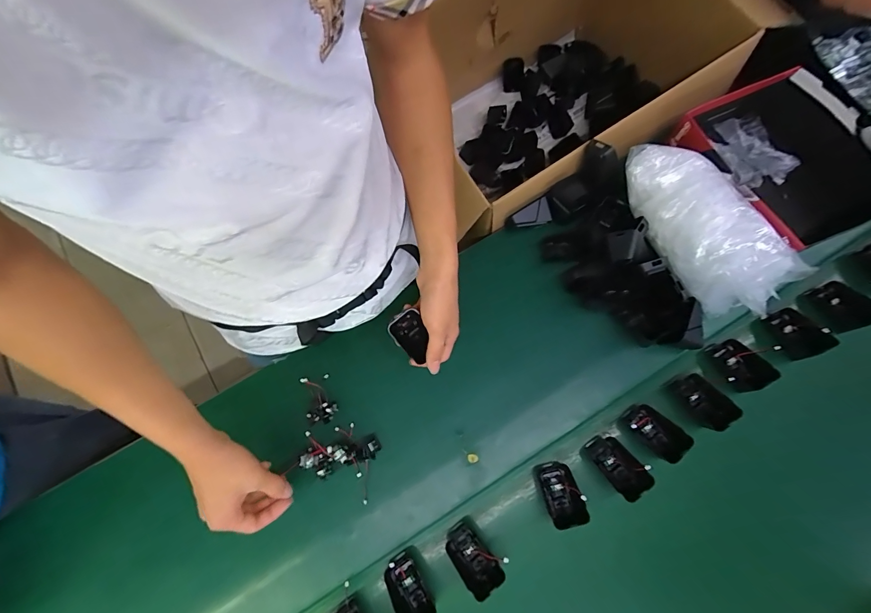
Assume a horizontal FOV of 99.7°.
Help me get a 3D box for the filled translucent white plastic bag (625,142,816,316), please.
[{"bbox_3d":[0.349,-0.108,0.489,0.097,0.089,0.247,-29,77,-6],"label":"filled translucent white plastic bag"}]

